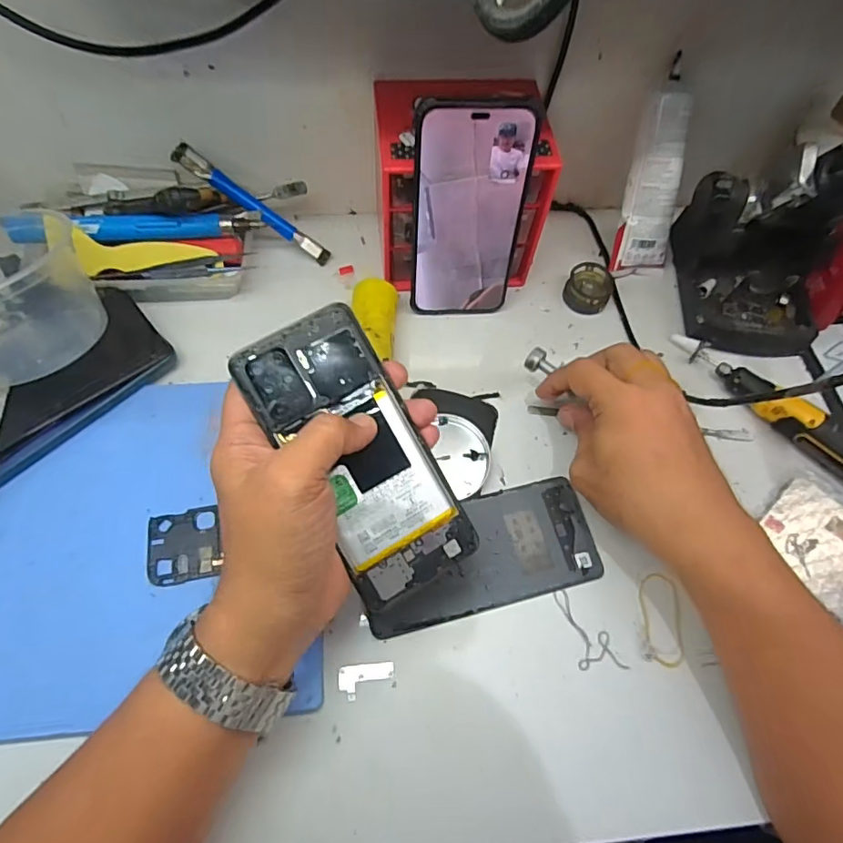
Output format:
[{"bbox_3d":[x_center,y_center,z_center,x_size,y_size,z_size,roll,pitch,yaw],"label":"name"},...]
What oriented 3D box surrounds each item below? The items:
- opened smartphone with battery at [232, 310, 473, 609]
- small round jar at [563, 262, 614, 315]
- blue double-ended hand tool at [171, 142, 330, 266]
[{"bbox_3d":[-0.033,0.018,0.286,0.072,0.004,0.155,-29,95,-12],"label":"opened smartphone with battery"},{"bbox_3d":[0.144,-0.114,0.453,0.038,0.018,0.043,29,64,12],"label":"small round jar"},{"bbox_3d":[-0.138,-0.179,0.439,0.140,0.010,0.017,33,60,-21],"label":"blue double-ended hand tool"}]

